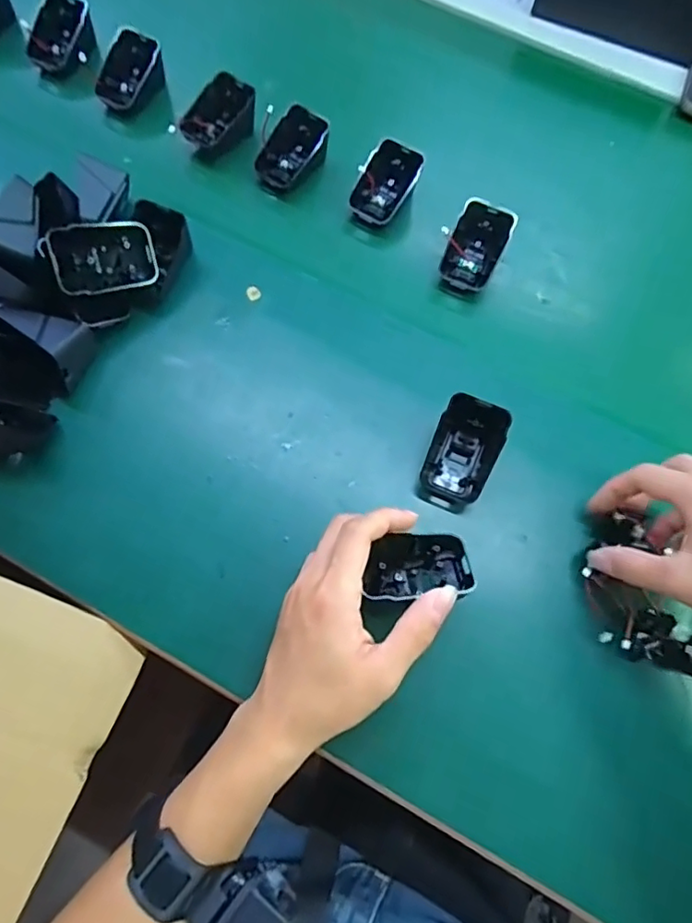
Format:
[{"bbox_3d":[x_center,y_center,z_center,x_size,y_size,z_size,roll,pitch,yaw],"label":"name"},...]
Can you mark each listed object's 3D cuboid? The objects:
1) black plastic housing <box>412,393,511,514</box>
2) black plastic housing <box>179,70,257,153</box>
[{"bbox_3d":[0.080,-0.005,0.392,0.045,0.047,0.062,21,68,5],"label":"black plastic housing"},{"bbox_3d":[-0.112,-0.302,0.507,0.048,0.046,0.063,34,69,10],"label":"black plastic housing"}]

